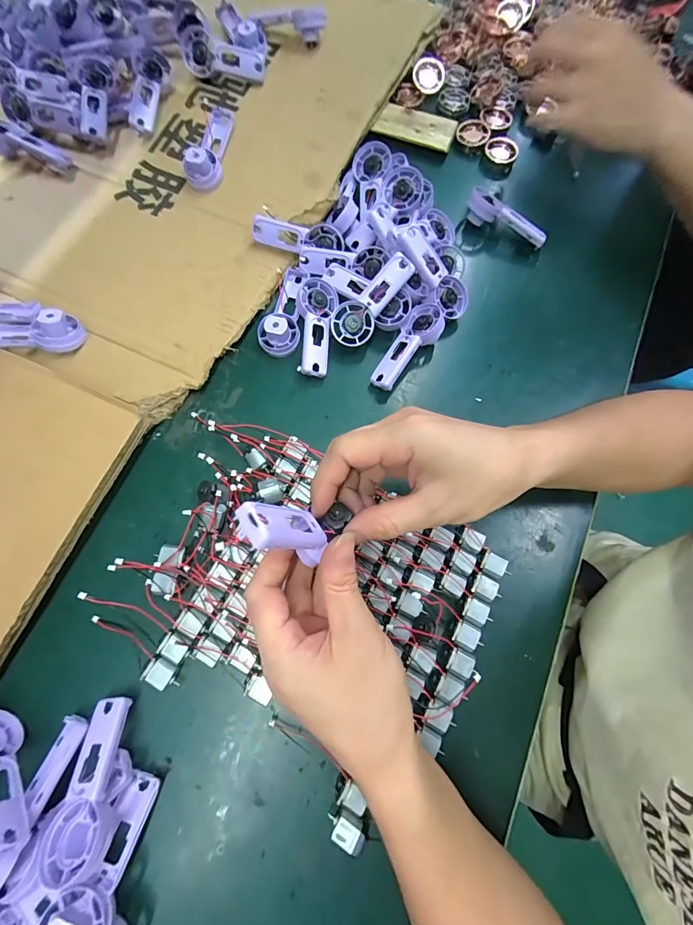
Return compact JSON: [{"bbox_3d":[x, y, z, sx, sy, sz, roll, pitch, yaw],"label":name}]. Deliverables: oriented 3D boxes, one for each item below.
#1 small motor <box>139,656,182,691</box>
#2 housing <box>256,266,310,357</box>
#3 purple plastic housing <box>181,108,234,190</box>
[{"bbox_3d":[-0.135,0.157,0.286,0.027,0.016,0.018,29,76,7],"label":"small motor"},{"bbox_3d":[-0.061,-0.150,0.376,0.038,0.032,0.092,8,75,2],"label":"housing"},{"bbox_3d":[-0.147,-0.339,0.409,0.034,0.029,0.089,8,75,2],"label":"purple plastic housing"}]

